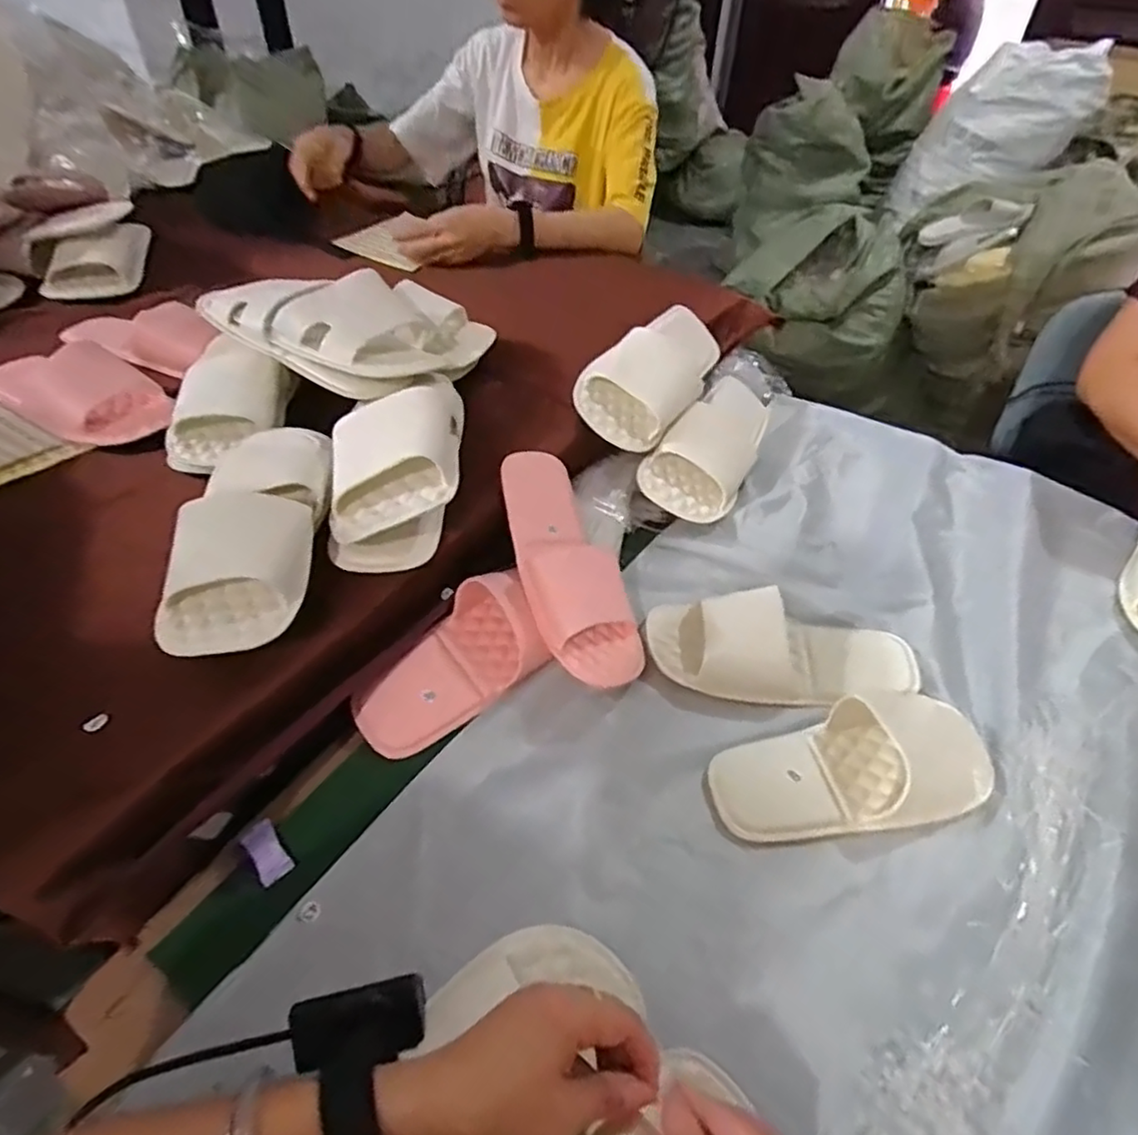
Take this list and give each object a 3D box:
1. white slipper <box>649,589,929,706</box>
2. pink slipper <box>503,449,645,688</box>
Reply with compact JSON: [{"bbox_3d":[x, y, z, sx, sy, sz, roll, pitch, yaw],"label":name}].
[{"bbox_3d":[0.191,0.068,0.590,0.241,0.050,0.098,9,47,5],"label":"white slipper"},{"bbox_3d":[-0.003,-0.001,0.607,0.088,0.058,0.229,-8,65,-34],"label":"pink slipper"}]

